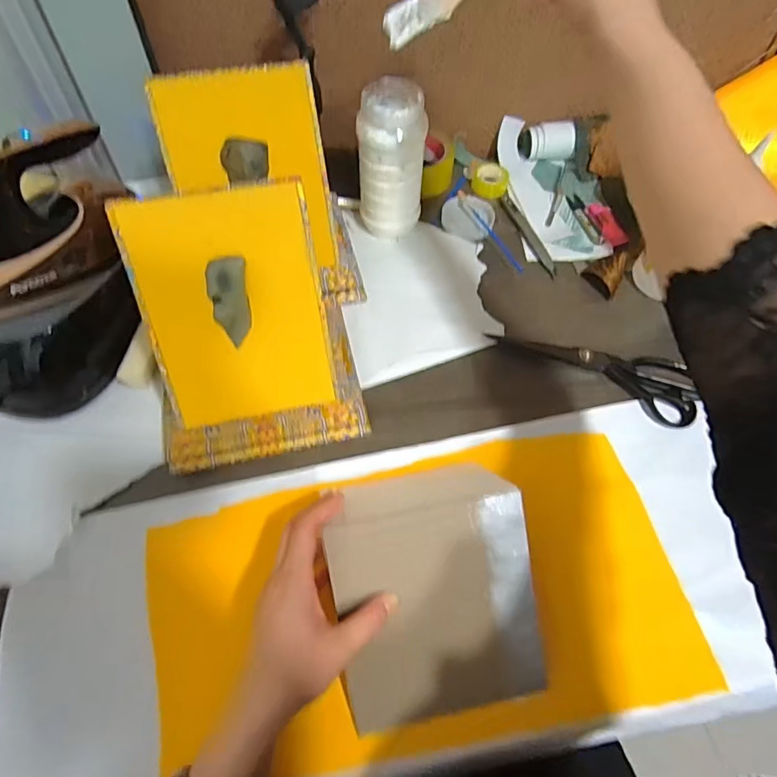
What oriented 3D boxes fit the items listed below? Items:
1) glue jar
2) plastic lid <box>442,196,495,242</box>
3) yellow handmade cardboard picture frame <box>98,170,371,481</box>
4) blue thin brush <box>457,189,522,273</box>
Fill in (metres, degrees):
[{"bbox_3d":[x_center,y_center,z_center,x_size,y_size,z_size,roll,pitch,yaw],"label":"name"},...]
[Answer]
[{"bbox_3d":[0.003,-0.267,0.593,0.076,0.164,0.079,1,61,-1],"label":"glue jar"},{"bbox_3d":[0.108,-0.235,0.674,0.071,0.004,0.077,1,61,-1],"label":"plastic lid"},{"bbox_3d":[-0.129,-0.052,0.450,0.193,0.201,0.164,-12,62,-8],"label":"yellow handmade cardboard picture frame"},{"bbox_3d":[0.135,-0.209,0.649,0.012,0.009,0.151,-24,64,-14],"label":"blue thin brush"}]

